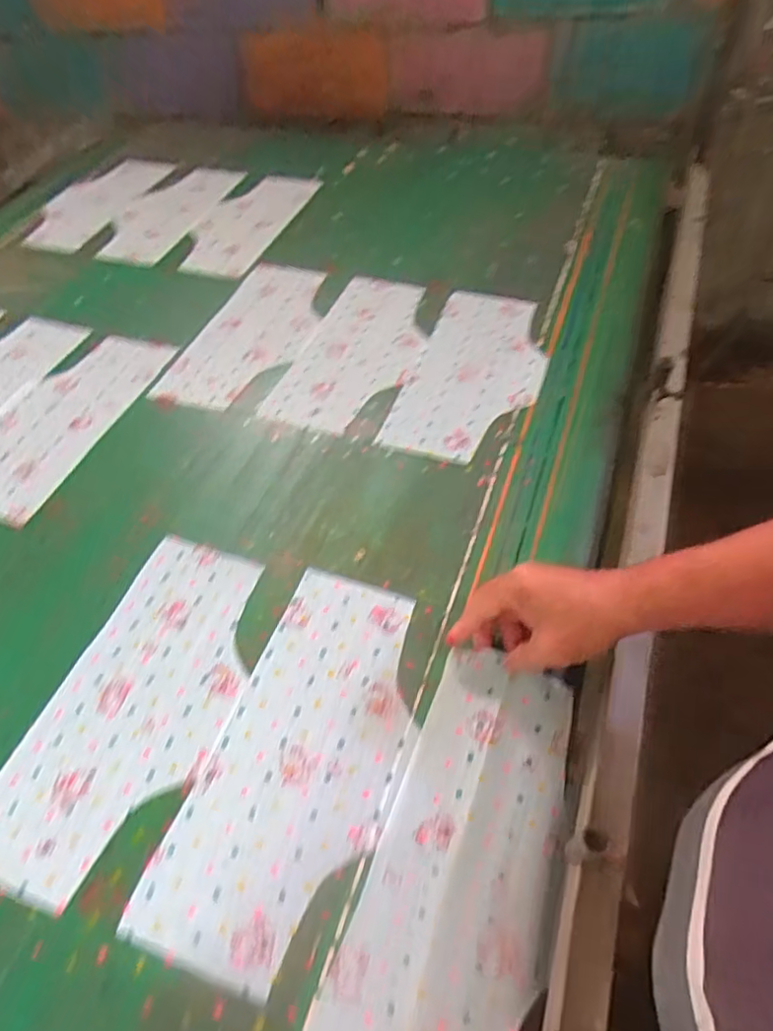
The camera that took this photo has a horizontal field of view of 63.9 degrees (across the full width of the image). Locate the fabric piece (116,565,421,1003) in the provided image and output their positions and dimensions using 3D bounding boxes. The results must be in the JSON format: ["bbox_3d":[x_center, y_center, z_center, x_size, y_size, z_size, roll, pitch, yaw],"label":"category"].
[{"bbox_3d":[-0.065,0.196,0.521,0.156,0.006,0.324,13,54,16],"label":"fabric piece"}]

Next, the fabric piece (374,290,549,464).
[{"bbox_3d":[0.116,-0.189,0.803,0.163,0.009,0.317,14,54,16],"label":"fabric piece"}]

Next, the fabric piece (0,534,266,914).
[{"bbox_3d":[-0.217,0.164,0.556,0.161,0.005,0.321,13,54,16],"label":"fabric piece"}]

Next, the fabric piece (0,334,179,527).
[{"bbox_3d":[-0.423,-0.129,0.801,0.156,0.012,0.323,10,53,13],"label":"fabric piece"}]

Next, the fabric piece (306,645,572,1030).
[{"bbox_3d":[0.062,0.258,0.467,0.134,0.015,0.312,18,56,12],"label":"fabric piece"}]

